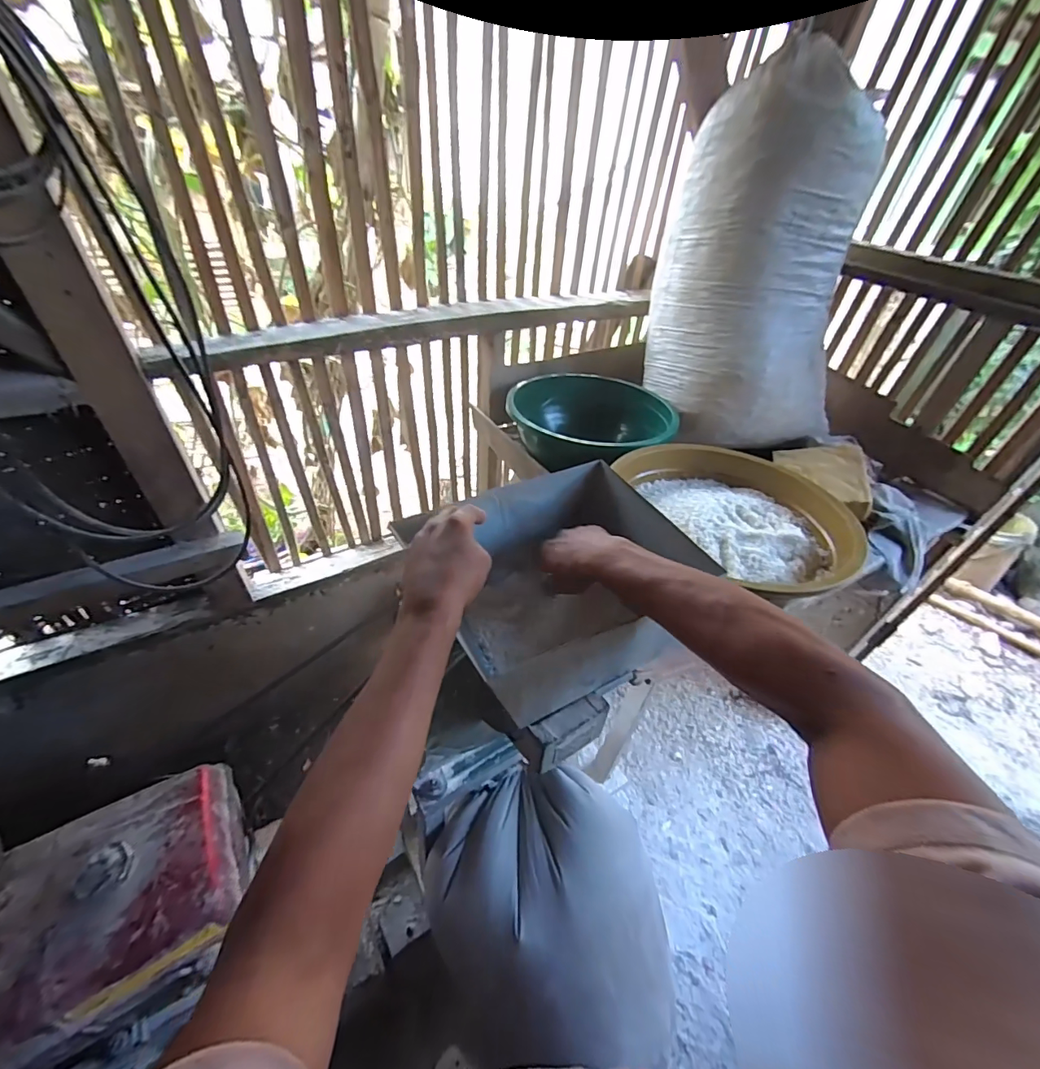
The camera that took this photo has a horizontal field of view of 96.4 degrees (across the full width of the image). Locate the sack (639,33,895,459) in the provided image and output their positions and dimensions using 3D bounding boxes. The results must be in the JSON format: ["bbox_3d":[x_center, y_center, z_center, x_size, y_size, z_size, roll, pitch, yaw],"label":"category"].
[{"bbox_3d":[0.541,-0.538,0.992,0.414,0.614,0.265,3,42,-4],"label":"sack"}]

